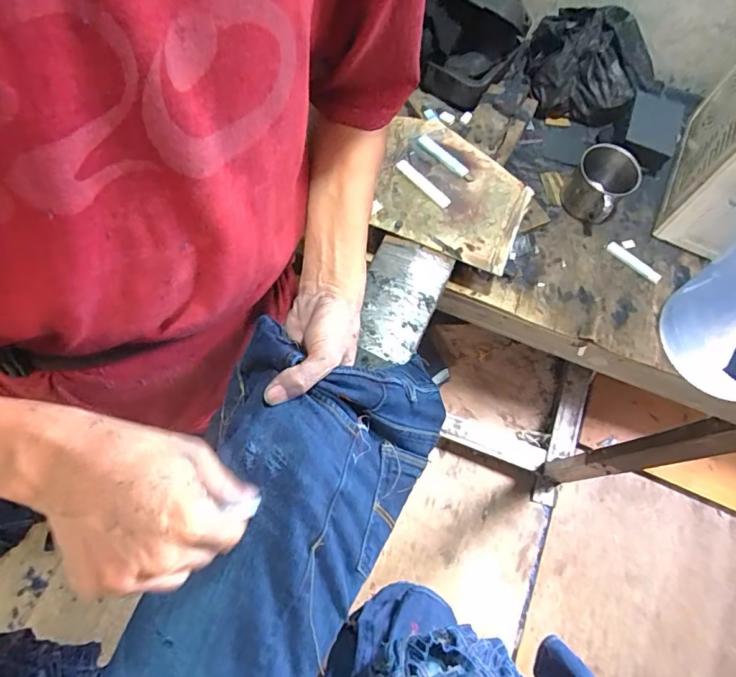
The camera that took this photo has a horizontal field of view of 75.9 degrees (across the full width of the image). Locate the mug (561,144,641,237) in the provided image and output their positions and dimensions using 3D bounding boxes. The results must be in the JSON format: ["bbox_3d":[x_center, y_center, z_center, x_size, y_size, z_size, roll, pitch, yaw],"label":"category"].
[{"bbox_3d":[0.325,-0.215,0.669,0.080,0.070,0.090,37,73,13],"label":"mug"}]

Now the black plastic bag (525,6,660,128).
[{"bbox_3d":[0.340,-0.416,0.720,0.187,0.104,0.128,15,69,5],"label":"black plastic bag"}]

